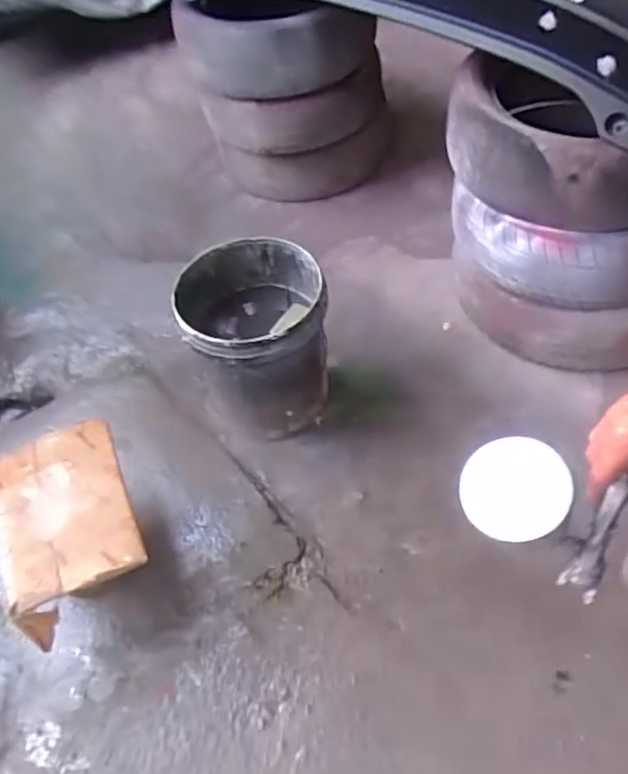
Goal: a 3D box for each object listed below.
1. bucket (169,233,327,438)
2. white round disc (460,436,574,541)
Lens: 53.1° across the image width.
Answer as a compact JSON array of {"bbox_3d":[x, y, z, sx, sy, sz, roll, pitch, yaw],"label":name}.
[{"bbox_3d":[-0.122,-0.092,1.379,0.284,0.343,0.282,-2,52,2],"label":"bucket"},{"bbox_3d":[0.153,0.077,0.482,0.080,0.004,0.075,-10,71,20],"label":"white round disc"}]

